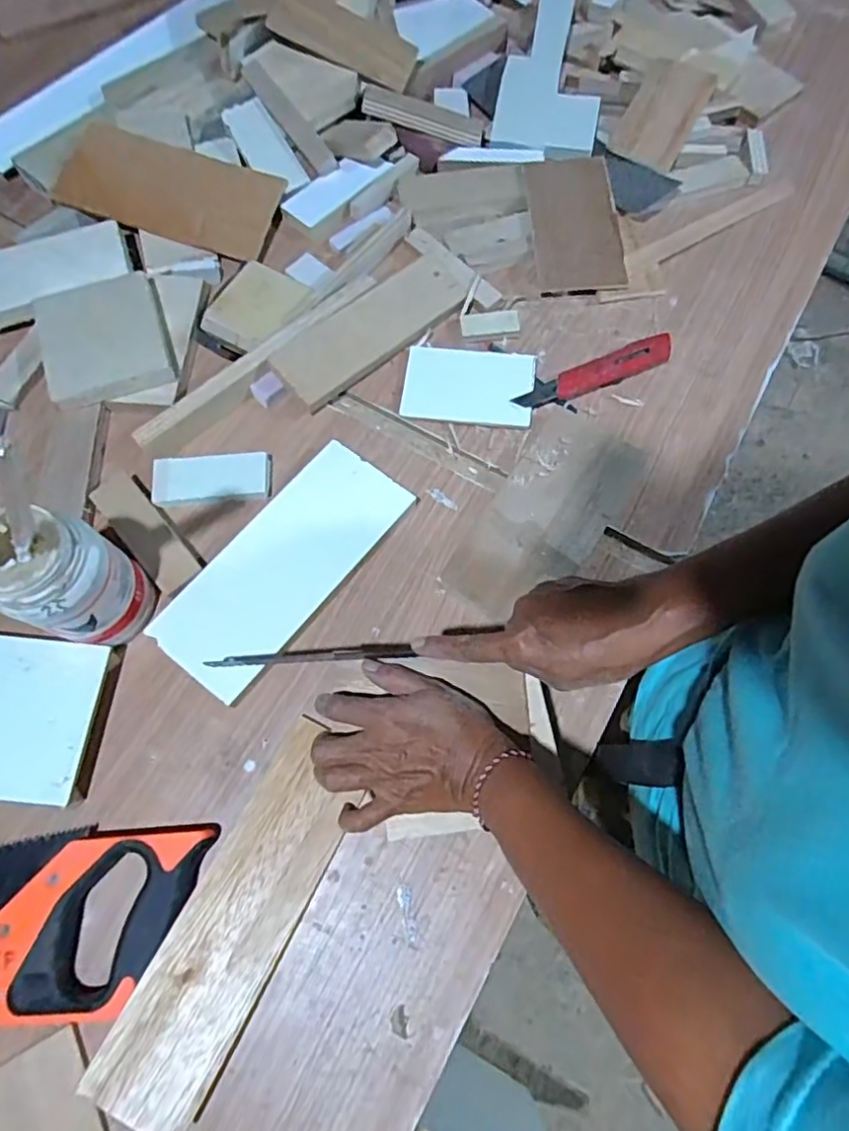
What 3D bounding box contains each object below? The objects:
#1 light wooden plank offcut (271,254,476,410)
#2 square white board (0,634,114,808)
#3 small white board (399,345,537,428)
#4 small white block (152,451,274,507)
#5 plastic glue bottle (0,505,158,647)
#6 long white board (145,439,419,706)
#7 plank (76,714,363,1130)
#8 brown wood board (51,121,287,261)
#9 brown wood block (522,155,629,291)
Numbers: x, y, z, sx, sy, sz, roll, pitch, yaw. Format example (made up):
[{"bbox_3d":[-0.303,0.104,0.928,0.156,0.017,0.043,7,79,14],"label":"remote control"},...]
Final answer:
[{"bbox_3d":[-0.050,-0.232,0.587,0.202,0.013,0.066,-43,105,-15],"label":"light wooden plank offcut"},{"bbox_3d":[-0.313,0.116,0.470,0.116,0.021,0.119,6,71,1],"label":"square white board"},{"bbox_3d":[0.042,-0.174,0.581,0.122,0.010,0.082,7,71,1],"label":"small white board"},{"bbox_3d":[-0.190,-0.078,0.541,0.102,0.010,0.042,-4,71,-3],"label":"small white block"},{"bbox_3d":[-0.257,0.010,0.440,0.069,0.135,0.073,0,71,-1],"label":"plastic glue bottle"},{"bbox_3d":[-0.117,-0.003,0.512,0.094,0.014,0.228,39,76,7],"label":"long white board"},{"bbox_3d":[-0.127,0.239,0.424,0.074,0.011,0.252,24,66,7],"label":"plank"},{"bbox_3d":[-0.265,-0.394,0.634,0.211,0.012,0.107,18,81,-1],"label":"brown wood board"},{"bbox_3d":[0.157,-0.362,0.636,0.086,0.010,0.168,-5,75,4],"label":"brown wood block"}]

